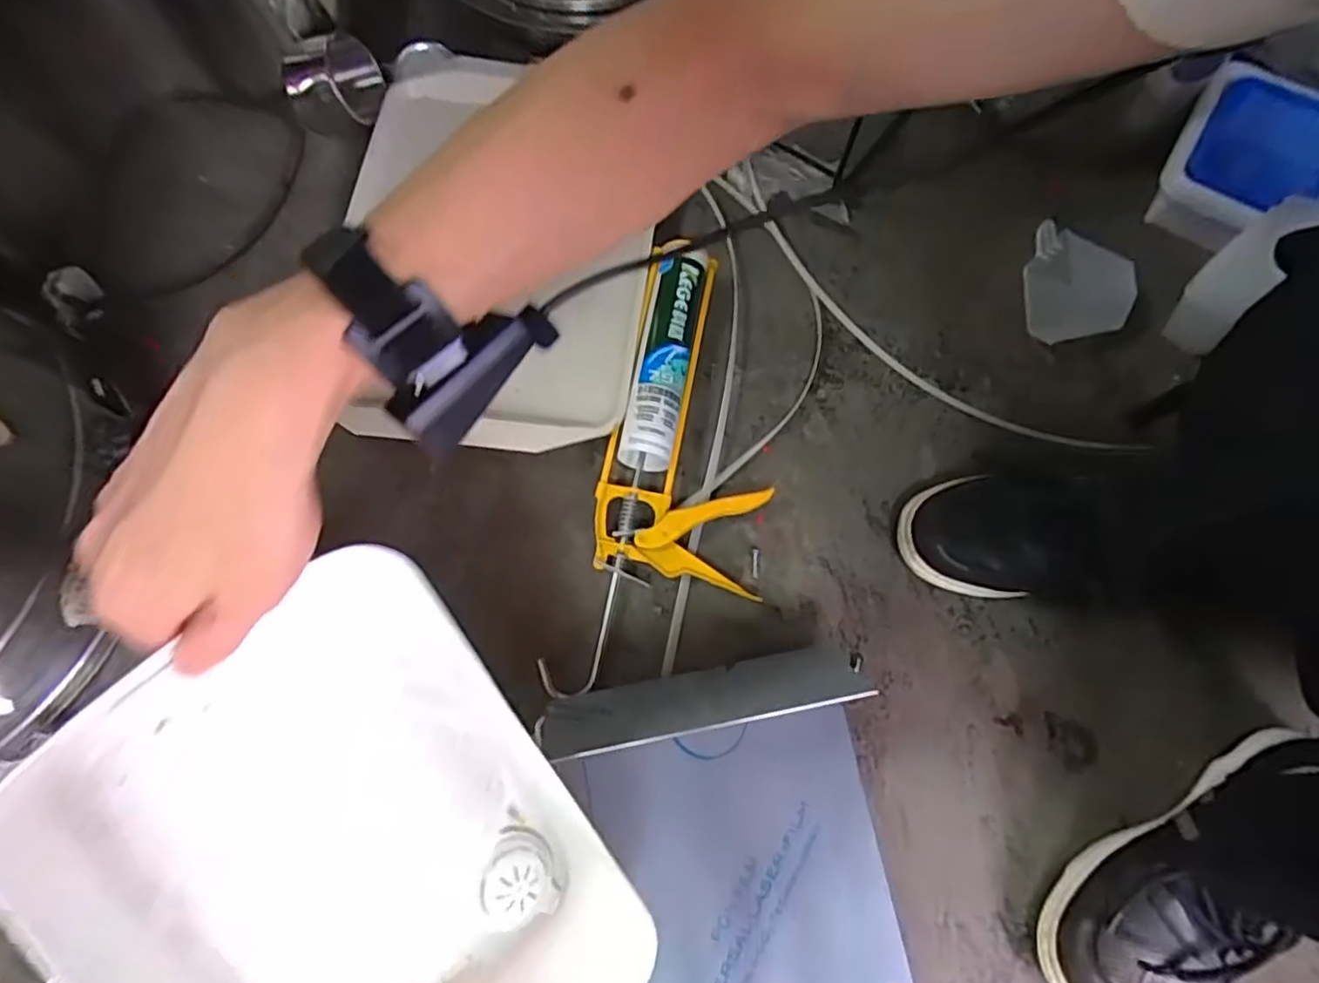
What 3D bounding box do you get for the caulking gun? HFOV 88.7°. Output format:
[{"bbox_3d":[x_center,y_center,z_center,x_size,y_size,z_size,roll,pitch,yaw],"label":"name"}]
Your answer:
[{"bbox_3d":[0.024,-0.020,0.581,0.150,0.050,0.419,14,72,4],"label":"caulking gun"}]

